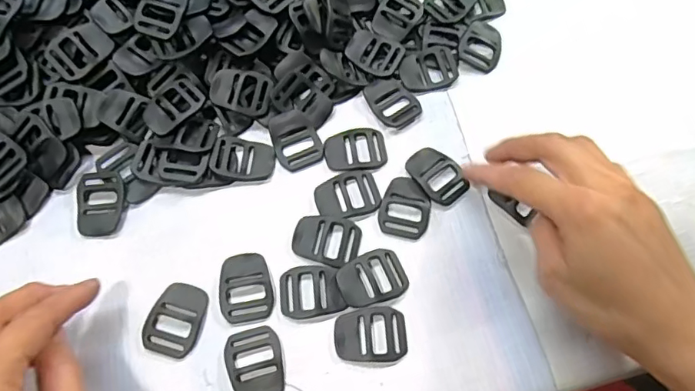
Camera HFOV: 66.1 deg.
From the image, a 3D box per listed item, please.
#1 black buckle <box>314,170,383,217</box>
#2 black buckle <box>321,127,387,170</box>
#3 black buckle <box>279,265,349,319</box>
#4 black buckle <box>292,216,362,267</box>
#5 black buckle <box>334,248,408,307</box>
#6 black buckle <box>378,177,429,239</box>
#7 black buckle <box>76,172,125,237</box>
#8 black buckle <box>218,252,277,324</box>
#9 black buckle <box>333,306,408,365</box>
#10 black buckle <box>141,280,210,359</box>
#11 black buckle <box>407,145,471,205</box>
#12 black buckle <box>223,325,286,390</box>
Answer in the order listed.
[{"bbox_3d":[0.000,-0.001,0.324,0.038,0.004,0.029,-14,65,-7],"label":"black buckle"},{"bbox_3d":[0.005,-0.029,0.338,0.039,0.004,0.029,-13,65,-6],"label":"black buckle"},{"bbox_3d":[-0.020,0.053,0.298,0.035,0.004,0.029,-10,64,-5],"label":"black buckle"},{"bbox_3d":[-0.012,0.025,0.311,0.038,0.004,0.028,13,65,6],"label":"black buckle"},{"bbox_3d":[0.014,0.046,0.301,0.038,0.006,0.028,-16,65,-8],"label":"black buckle"},{"bbox_3d":[0.035,0.006,0.321,0.028,0.004,0.037,13,65,6],"label":"black buckle"},{"bbox_3d":[-0.149,0.005,0.320,0.028,0.008,0.039,-5,64,-3],"label":"black buckle"},{"bbox_3d":[-0.057,0.051,0.299,0.030,0.004,0.040,-6,64,-3],"label":"black buckle"},{"bbox_3d":[0.013,0.076,0.289,0.039,0.004,0.030,-7,64,-3],"label":"black buckle"},{"bbox_3d":[-0.093,0.068,0.292,0.029,0.004,0.039,14,65,6],"label":"black buckle"},{"bbox_3d":[0.055,-0.013,0.331,0.028,0.004,0.039,-31,68,-14],"label":"black buckle"},{"bbox_3d":[-0.048,0.089,0.282,0.029,0.004,0.039,-13,65,-7],"label":"black buckle"}]

